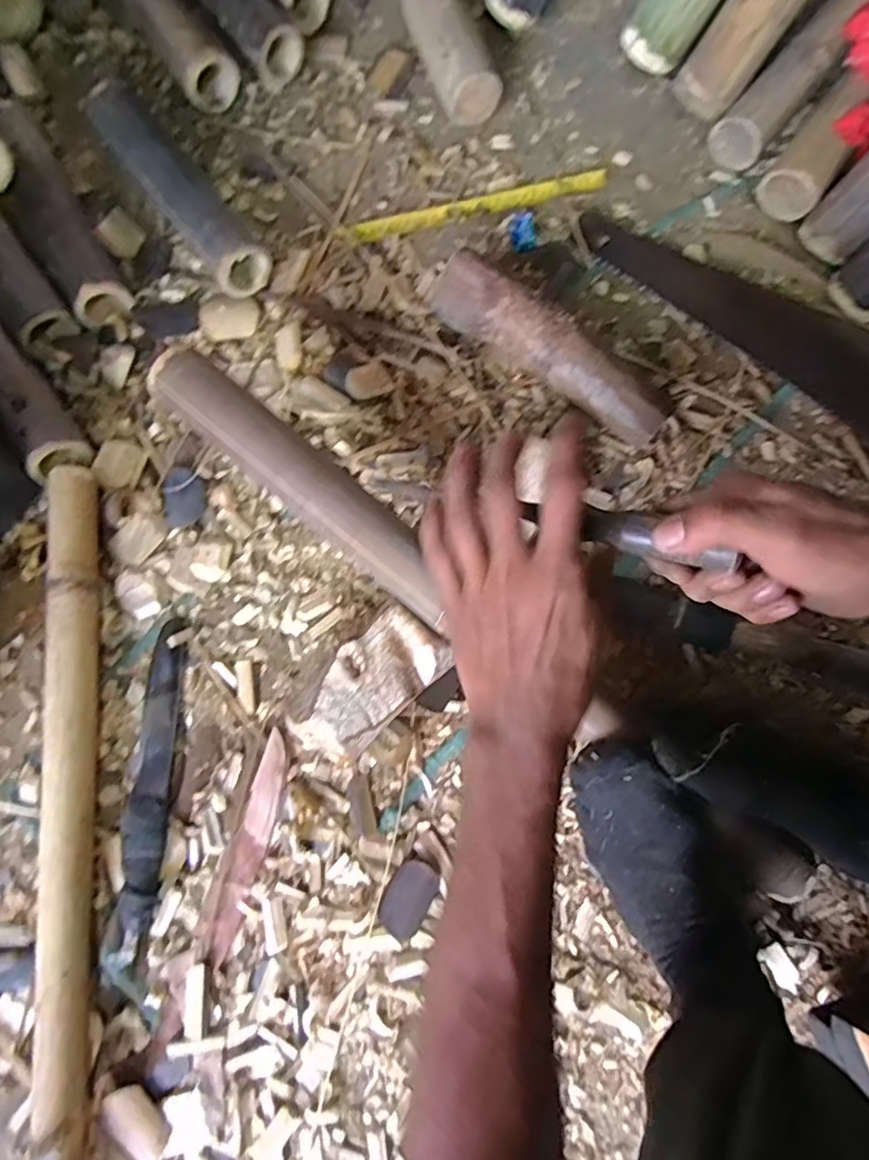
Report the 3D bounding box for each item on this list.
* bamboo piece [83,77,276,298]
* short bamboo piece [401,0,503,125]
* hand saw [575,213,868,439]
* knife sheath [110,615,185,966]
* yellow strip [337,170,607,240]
[{"bbox_3d":[-0.266,-0.410,0.627,0.065,0.063,0.265,-38,81,-6],"label":"bamboo piece"},{"bbox_3d":[0.017,-0.569,0.646,0.058,0.063,0.161,-24,80,-3],"label":"short bamboo piece"},{"bbox_3d":[0.371,-0.239,0.592,0.508,0.036,0.118,36,82,7],"label":"hand saw"},{"bbox_3d":[-0.251,0.173,0.534,0.034,0.030,0.272,-1,79,1],"label":"knife sheath"},{"bbox_3d":[0.041,-0.402,0.646,0.286,0.008,0.024,-11,79,-1],"label":"yellow strip"}]

